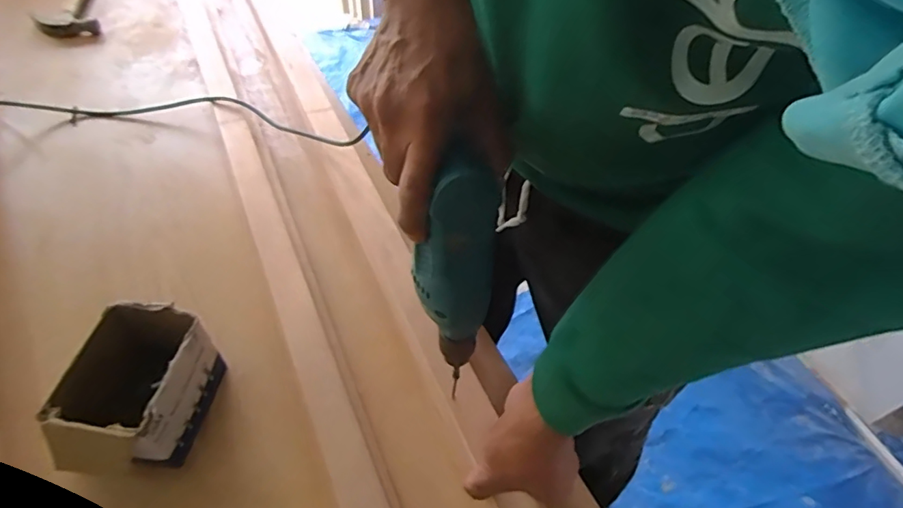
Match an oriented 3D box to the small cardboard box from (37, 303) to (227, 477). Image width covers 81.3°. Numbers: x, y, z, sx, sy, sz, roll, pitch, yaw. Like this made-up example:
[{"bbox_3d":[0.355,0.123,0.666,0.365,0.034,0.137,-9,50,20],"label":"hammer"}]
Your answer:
[{"bbox_3d":[-0.314,0.143,0.531,0.104,0.109,0.156,8,51,4],"label":"small cardboard box"}]

